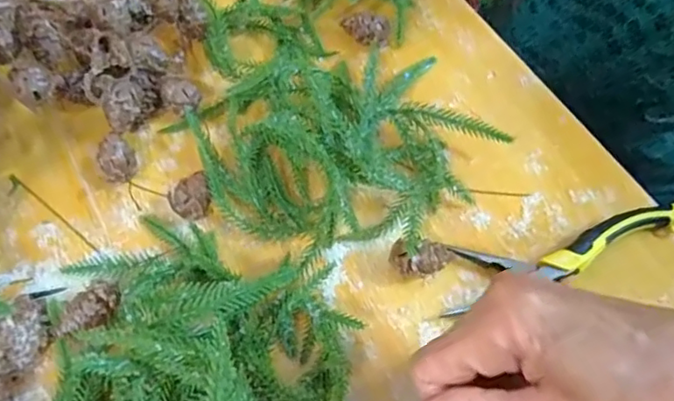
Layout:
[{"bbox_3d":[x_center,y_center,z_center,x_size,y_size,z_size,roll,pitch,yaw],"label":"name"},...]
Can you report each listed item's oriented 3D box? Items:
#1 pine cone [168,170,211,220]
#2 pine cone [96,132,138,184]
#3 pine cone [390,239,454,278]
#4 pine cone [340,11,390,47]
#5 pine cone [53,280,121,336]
[{"bbox_3d":[-0.086,0.000,0.348,0.024,0.020,0.023,-21,64,-9],"label":"pine cone"},{"bbox_3d":[-0.137,-0.025,0.364,0.022,0.021,0.033,-33,67,-14],"label":"pine cone"},{"bbox_3d":[0.047,0.035,0.326,0.034,0.024,0.017,0,63,2],"label":"pine cone"},{"bbox_3d":[0.019,-0.118,0.407,0.034,0.021,0.018,14,64,9],"label":"pine cone"},{"bbox_3d":[-0.132,0.060,0.314,0.037,0.020,0.021,-25,65,-11],"label":"pine cone"}]

